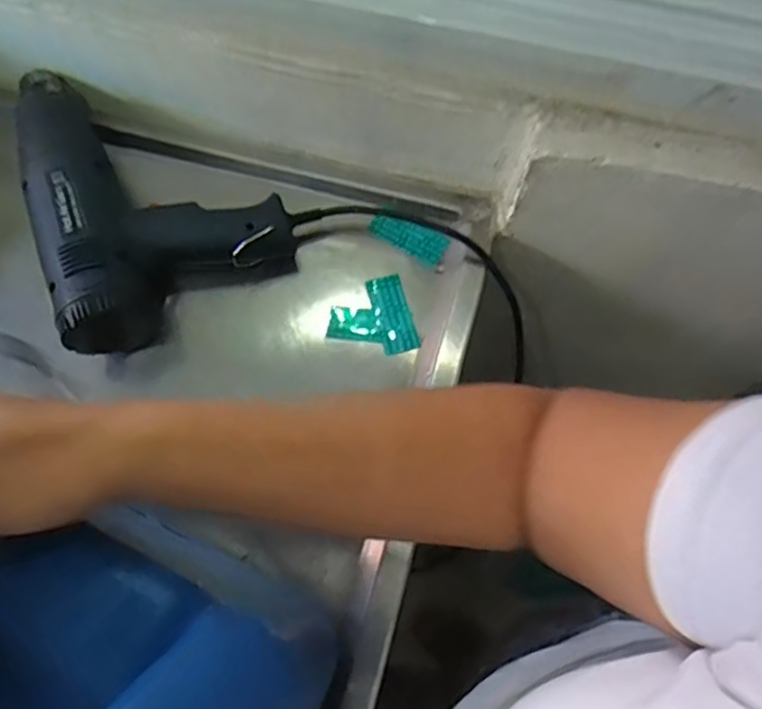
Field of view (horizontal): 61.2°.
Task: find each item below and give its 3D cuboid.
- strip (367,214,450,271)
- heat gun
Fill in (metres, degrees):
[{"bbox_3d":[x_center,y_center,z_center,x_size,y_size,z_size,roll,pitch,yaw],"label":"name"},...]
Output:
[{"bbox_3d":[0.024,-0.101,0.541,0.065,0.008,0.029,33,102,1],"label":"strip"},{"bbox_3d":[-0.189,-0.141,0.527,0.193,0.081,0.243,-19,72,-6],"label":"heat gun"}]

